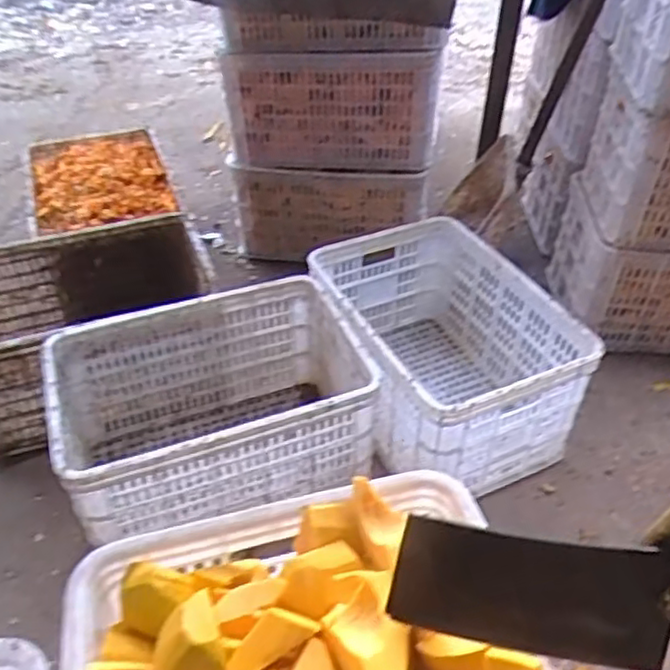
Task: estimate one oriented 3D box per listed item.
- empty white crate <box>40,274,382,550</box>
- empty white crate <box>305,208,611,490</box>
[{"bbox_3d":[-0.227,0.152,1.275,0.534,0.318,0.384,-13,43,-14],"label":"empty white crate"},{"bbox_3d":[0.209,0.027,1.418,0.396,0.280,0.584,-15,44,-16],"label":"empty white crate"}]

